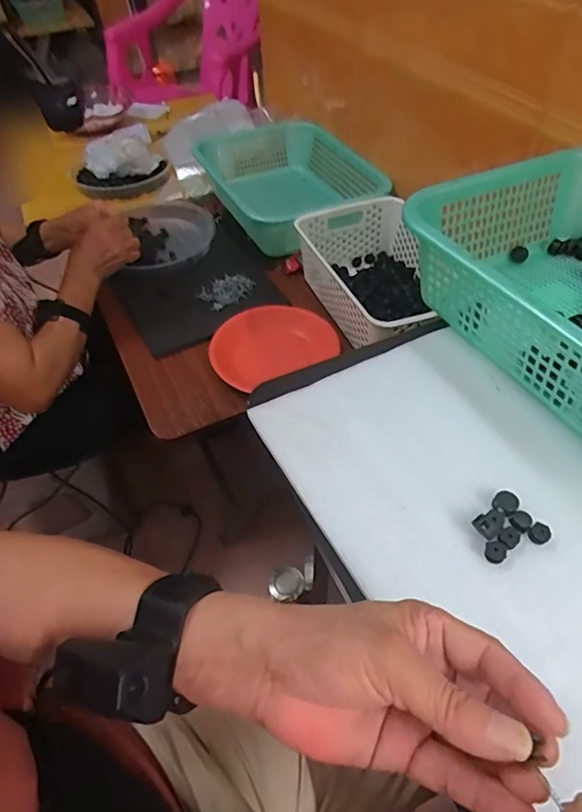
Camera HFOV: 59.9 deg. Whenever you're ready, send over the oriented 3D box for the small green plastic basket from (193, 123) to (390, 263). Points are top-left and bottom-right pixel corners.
[{"bbox_3d":[-0.003,-0.471,1.095,0.312,0.111,0.451,-17,51,-10],"label":"small green plastic basket"}]

